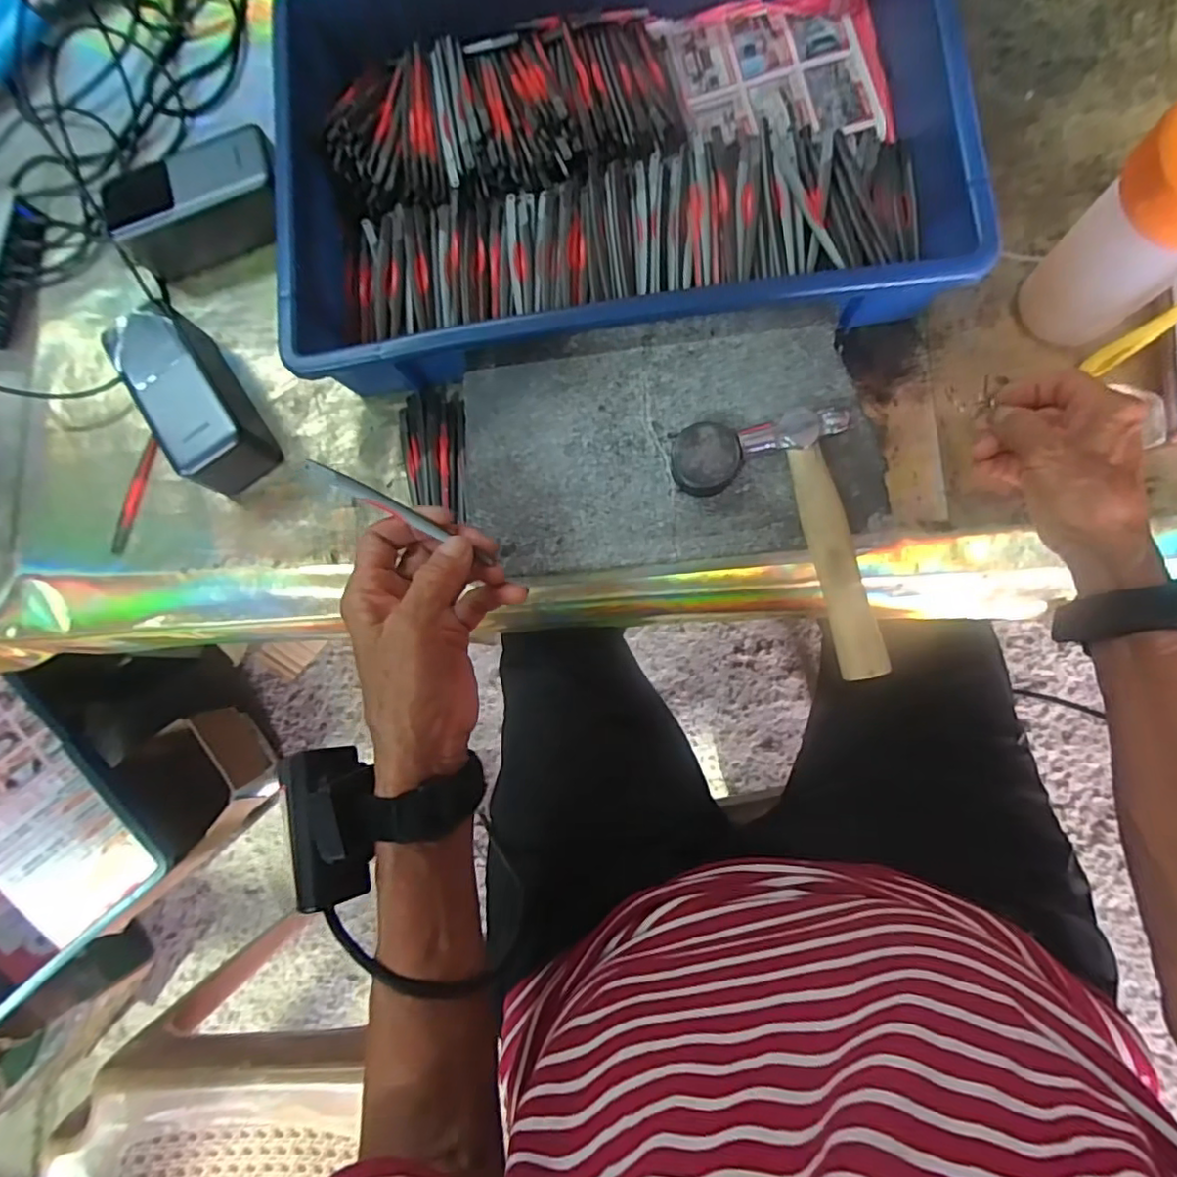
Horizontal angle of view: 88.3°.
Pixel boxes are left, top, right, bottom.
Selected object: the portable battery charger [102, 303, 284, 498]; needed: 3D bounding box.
[{"bbox_3d":[-0.281,-0.138,0.432,0.052,0.051,0.134,-35,80,2],"label":"portable battery charger"}]

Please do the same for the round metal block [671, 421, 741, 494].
[{"bbox_3d":[0.067,-0.074,0.346,0.038,0.022,0.036,-1,83,7],"label":"round metal block"}]

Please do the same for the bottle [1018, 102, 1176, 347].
[{"bbox_3d":[0.293,-0.184,0.325,0.059,0.152,0.067,-44,80,0],"label":"bottle"}]

